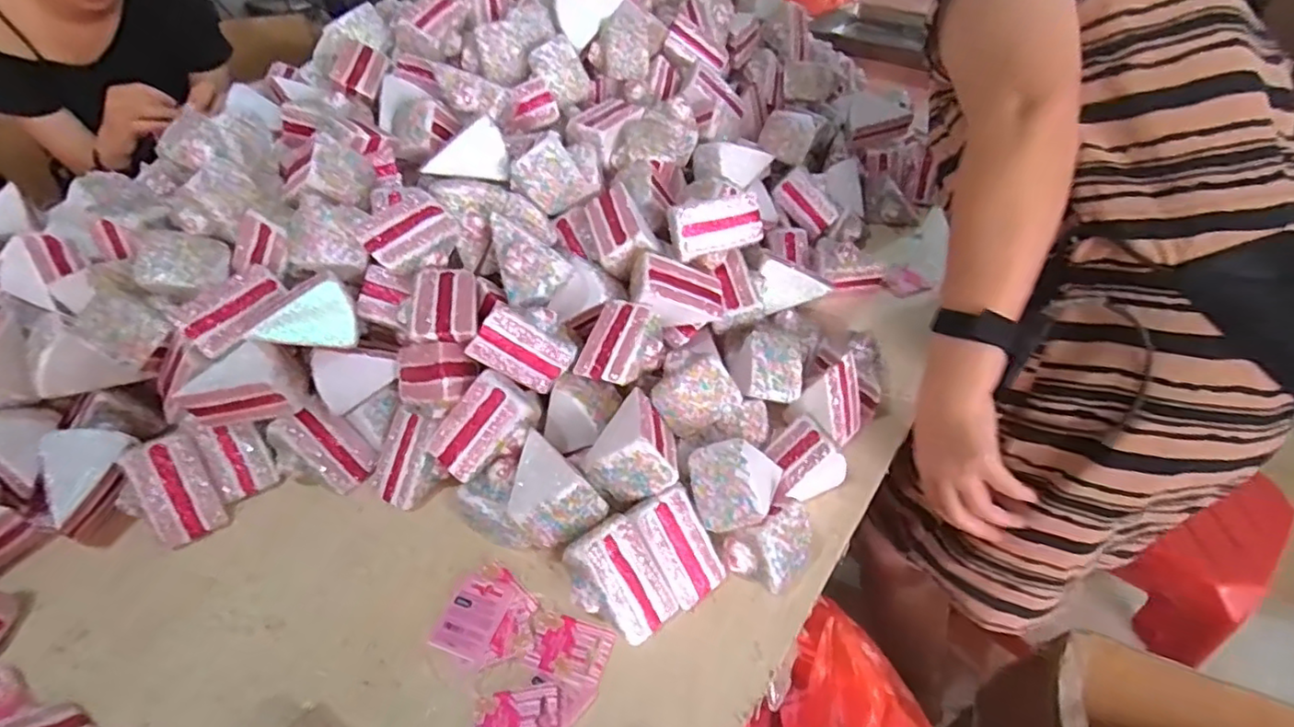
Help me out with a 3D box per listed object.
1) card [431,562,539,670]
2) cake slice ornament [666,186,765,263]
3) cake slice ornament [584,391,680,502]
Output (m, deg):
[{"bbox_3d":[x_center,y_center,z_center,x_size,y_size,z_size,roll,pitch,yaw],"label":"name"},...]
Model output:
[{"bbox_3d":[-0.122,0.198,0.493,0.072,0.010,0.076,13,44,13],"label":"card"},{"bbox_3d":[0.067,-0.138,0.614,0.091,0.046,0.035,-17,46,-19],"label":"cake slice ornament"},{"bbox_3d":[-0.010,0.071,0.535,0.069,0.060,0.082,-29,19,25],"label":"cake slice ornament"}]

